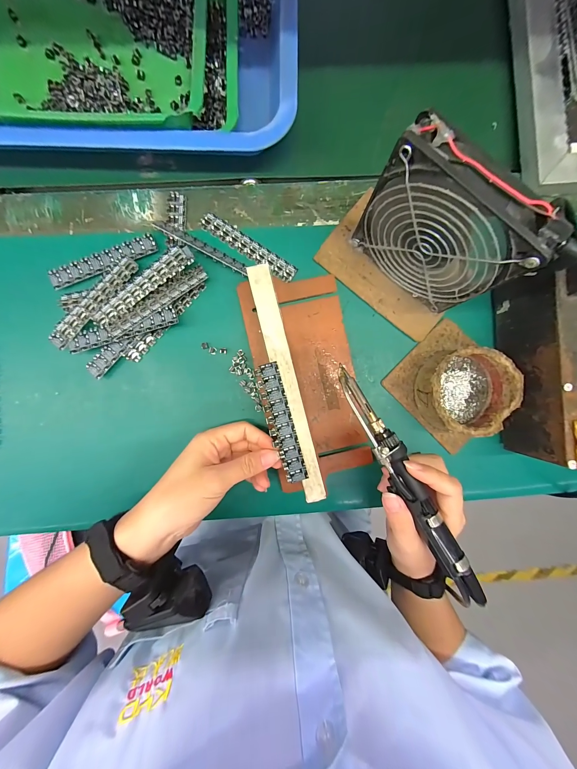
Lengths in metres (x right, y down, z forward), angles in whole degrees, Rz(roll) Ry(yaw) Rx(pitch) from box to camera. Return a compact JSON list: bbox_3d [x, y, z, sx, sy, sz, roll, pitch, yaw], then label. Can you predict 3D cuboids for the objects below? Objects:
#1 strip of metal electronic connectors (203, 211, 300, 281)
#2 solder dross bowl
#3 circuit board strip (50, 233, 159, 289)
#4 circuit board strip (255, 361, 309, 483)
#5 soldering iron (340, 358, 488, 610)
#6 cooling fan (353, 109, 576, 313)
[{"bbox_3d":[-0.041,-0.143,0.276,0.109,0.004,0.019,34,89,-2],"label":"strip of metal electronic connectors"},{"bbox_3d":[0.172,0.006,0.261,0.082,0.041,0.079,0,90,-2],"label":"solder dross bowl"},{"bbox_3d":[-0.185,-0.123,0.264,0.106,0.006,0.023,-23,92,-2],"label":"circuit board strip"},{"bbox_3d":[-0.007,0.034,0.238,0.022,0.005,0.107,-16,91,0],"label":"circuit board strip"},{"bbox_3d":[0.097,0.080,0.214,0.024,0.021,0.209,-29,84,1],"label":"soldering iron"},{"bbox_3d":[0.119,-0.117,0.214,0.122,0.128,0.028,40,88,-1],"label":"cooling fan"}]

